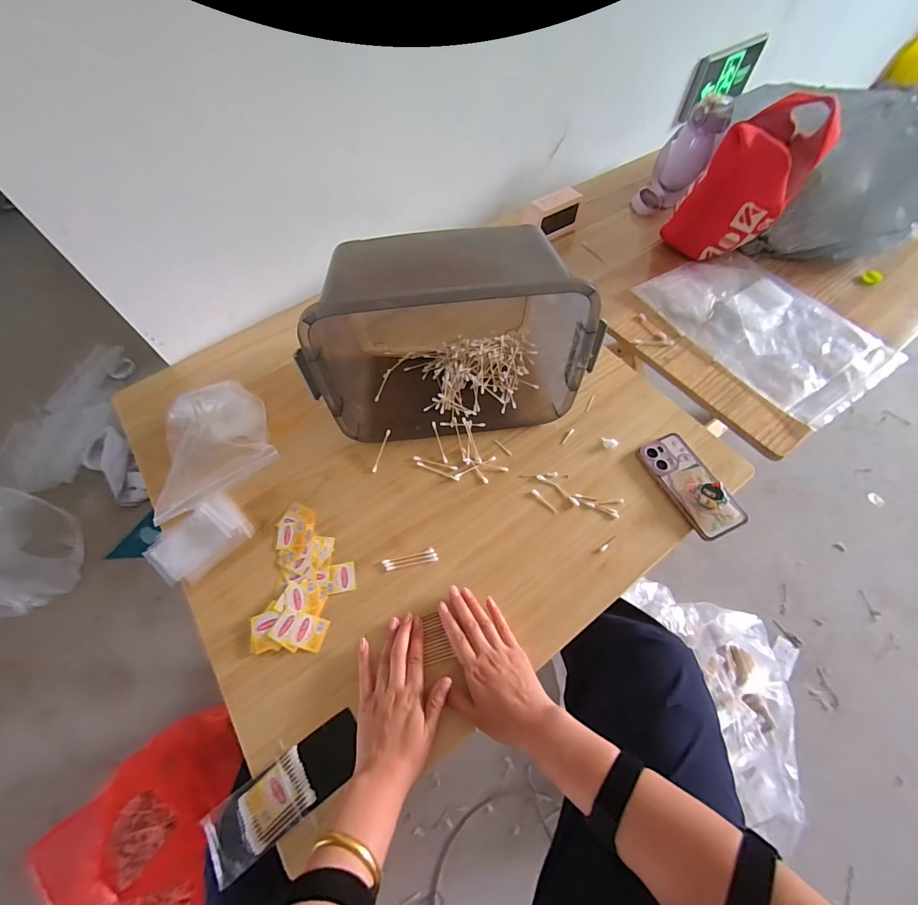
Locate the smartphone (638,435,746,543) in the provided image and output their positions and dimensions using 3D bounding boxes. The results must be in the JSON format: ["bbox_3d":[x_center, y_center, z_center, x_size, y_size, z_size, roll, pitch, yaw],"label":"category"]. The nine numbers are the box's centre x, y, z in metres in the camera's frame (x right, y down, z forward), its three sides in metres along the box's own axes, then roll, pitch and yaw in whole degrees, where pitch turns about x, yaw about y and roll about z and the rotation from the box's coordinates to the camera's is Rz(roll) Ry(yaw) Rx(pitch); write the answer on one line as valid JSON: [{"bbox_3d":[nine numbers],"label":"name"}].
[{"bbox_3d":[0.346,0.044,0.580,0.080,0.020,0.163,-24,61,-4],"label":"smartphone"}]

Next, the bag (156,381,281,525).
[{"bbox_3d":[-0.376,-0.020,0.581,0.176,0.064,0.209,-26,63,-13],"label":"bag"}]

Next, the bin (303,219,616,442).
[{"bbox_3d":[-0.015,-0.200,0.593,0.406,0.243,0.265,-5,62,-1],"label":"bin"}]

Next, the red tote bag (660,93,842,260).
[{"bbox_3d":[0.585,-0.547,0.790,0.218,0.223,0.177,-40,67,-19],"label":"red tote bag"}]

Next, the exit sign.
[{"bbox_3d":[0.839,-1.193,1.233,0.404,0.142,0.038,-37,66,-18],"label":"exit sign"}]

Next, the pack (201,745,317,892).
[{"bbox_3d":[-0.216,0.391,0.421,0.114,0.011,0.065,-34,65,-17],"label":"pack"}]

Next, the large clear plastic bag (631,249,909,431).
[{"bbox_3d":[0.593,-0.257,0.751,0.311,0.031,0.408,-30,64,-15],"label":"large clear plastic bag"}]

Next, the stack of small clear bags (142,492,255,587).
[{"bbox_3d":[-0.369,0.124,0.552,0.124,0.027,0.087,-38,73,-17],"label":"stack of small clear bags"}]

